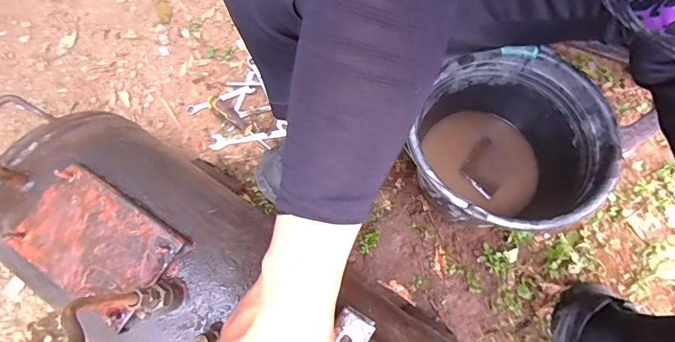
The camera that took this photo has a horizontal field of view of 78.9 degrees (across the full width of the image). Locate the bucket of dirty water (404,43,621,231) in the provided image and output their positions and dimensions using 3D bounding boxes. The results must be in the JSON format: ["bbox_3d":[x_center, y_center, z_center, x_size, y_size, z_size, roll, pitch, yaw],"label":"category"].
[{"bbox_3d":[0.249,-0.024,0.632,0.218,0.212,0.247,8,74,2],"label":"bucket of dirty water"}]

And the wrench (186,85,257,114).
[{"bbox_3d":[-0.232,-0.142,0.811,0.137,0.005,0.020,-20,75,-6],"label":"wrench"}]

